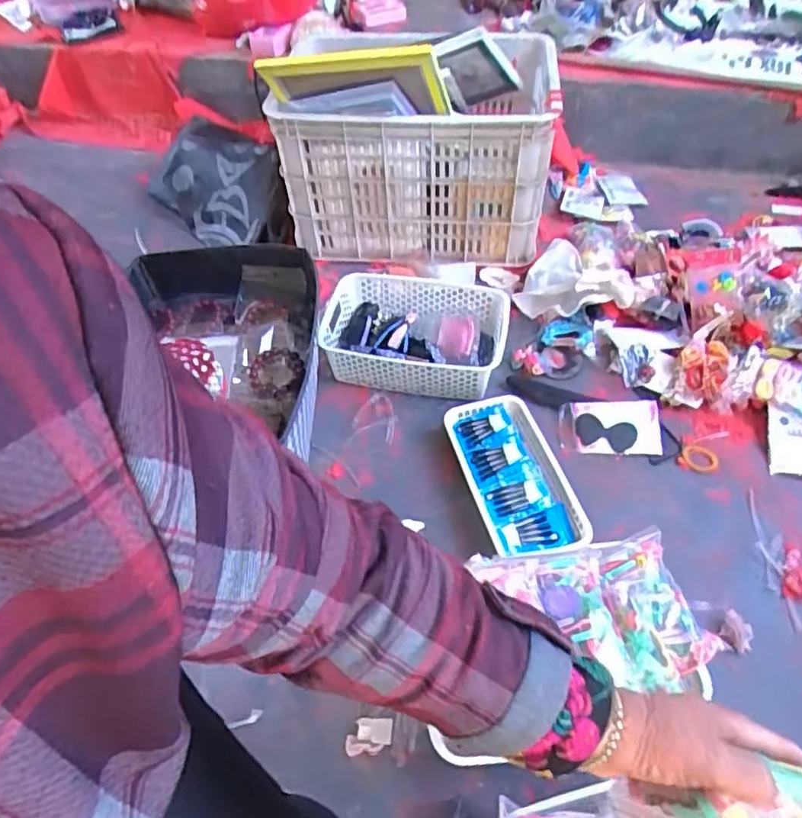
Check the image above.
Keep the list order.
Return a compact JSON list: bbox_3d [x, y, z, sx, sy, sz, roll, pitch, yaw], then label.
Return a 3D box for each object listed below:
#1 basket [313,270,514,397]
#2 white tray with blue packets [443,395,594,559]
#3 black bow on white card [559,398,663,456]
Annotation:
[{"bbox_3d":[0.024,-0.123,1.013,0.297,0.083,0.214,9,53,9],"label":"basket"},{"bbox_3d":[0.159,0.092,0.866,0.132,0.047,0.258,-14,53,-8],"label":"white tray with blue packets"},{"bbox_3d":[0.325,0.027,0.931,0.152,0.017,0.091,1,52,4],"label":"black bow on white card"}]

